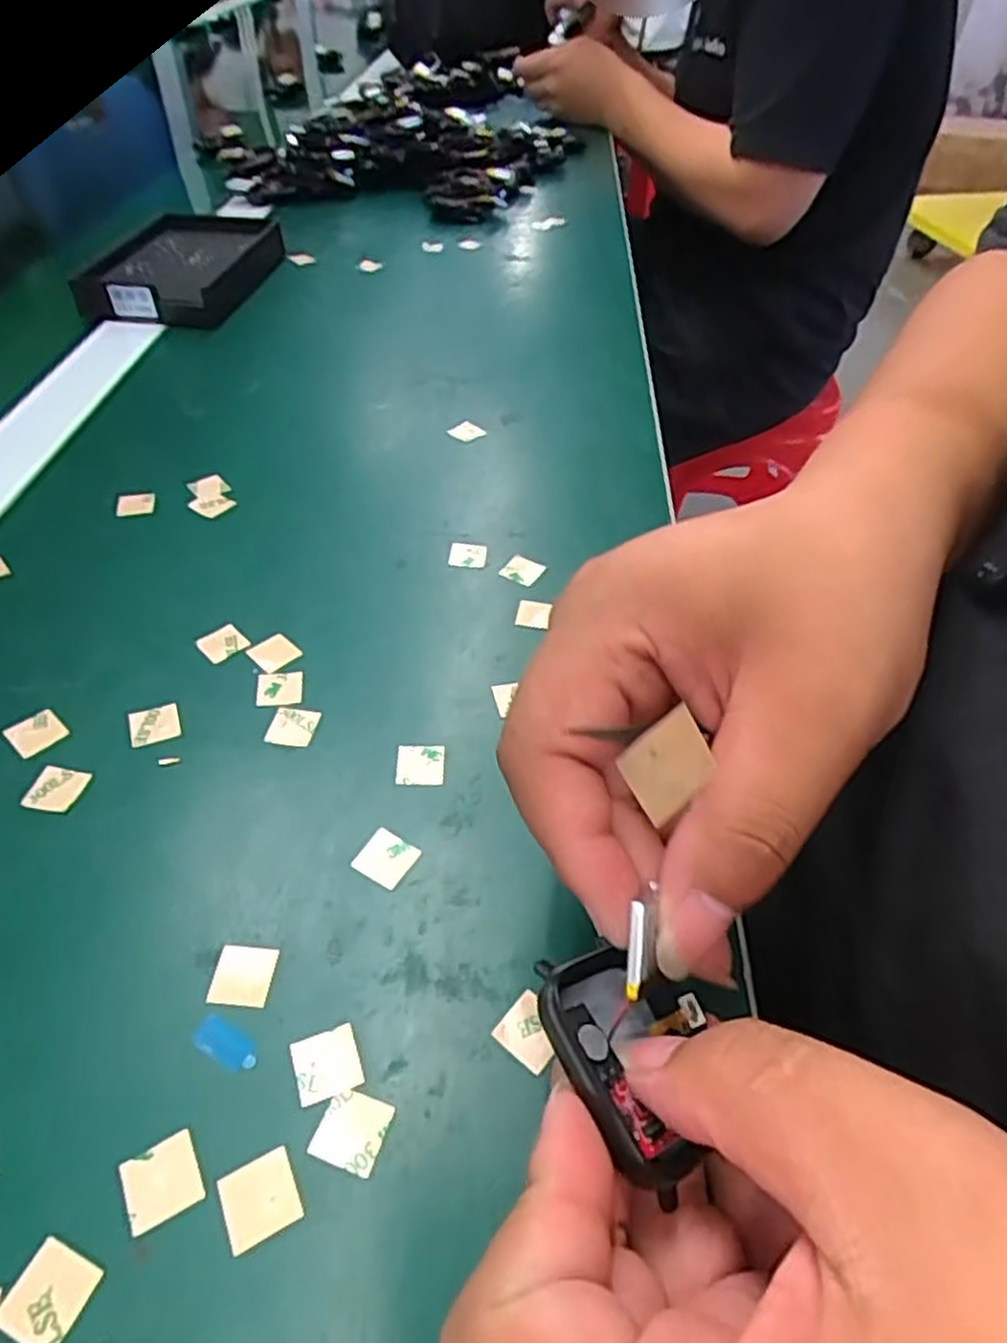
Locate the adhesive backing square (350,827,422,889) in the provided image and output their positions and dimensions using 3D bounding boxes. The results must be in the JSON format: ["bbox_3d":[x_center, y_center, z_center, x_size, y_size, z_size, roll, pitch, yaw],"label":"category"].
[{"bbox_3d":[-0.035,0.055,0.229,0.016,0.004,0.015,28,53,15],"label":"adhesive backing square"}]

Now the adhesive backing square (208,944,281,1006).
[{"bbox_3d":[-0.069,0.080,0.203,0.015,0.004,0.015,5,48,0],"label":"adhesive backing square"}]

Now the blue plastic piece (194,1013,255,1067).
[{"bbox_3d":[-0.069,0.092,0.190,0.018,0.004,0.008,26,50,20],"label":"blue plastic piece"}]

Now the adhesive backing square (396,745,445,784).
[{"bbox_3d":[-0.027,0.031,0.253,0.016,0.004,0.015,-2,49,-1],"label":"adhesive backing square"}]

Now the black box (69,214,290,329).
[{"bbox_3d":[-0.215,-0.268,0.512,0.099,0.025,0.133,6,46,3],"label":"black box"}]

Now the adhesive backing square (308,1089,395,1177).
[{"bbox_3d":[-0.035,0.107,0.179,0.015,0.004,0.015,16,47,12],"label":"adhesive backing square"}]

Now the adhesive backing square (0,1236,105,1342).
[{"bbox_3d":[-0.093,0.127,0.157,0.015,0.004,0.015,19,48,15],"label":"adhesive backing square"}]

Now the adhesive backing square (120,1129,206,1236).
[{"bbox_3d":[-0.076,0.113,0.171,0.015,0.004,0.015,-20,49,-22],"label":"adhesive backing square"}]

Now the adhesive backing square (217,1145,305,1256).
[{"bbox_3d":[-0.054,0.116,0.170,0.016,0.004,0.015,-21,49,-18],"label":"adhesive backing square"}]

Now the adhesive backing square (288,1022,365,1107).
[{"bbox_3d":[-0.043,0.095,0.188,0.015,0.004,0.015,-15,49,-17],"label":"adhesive backing square"}]

